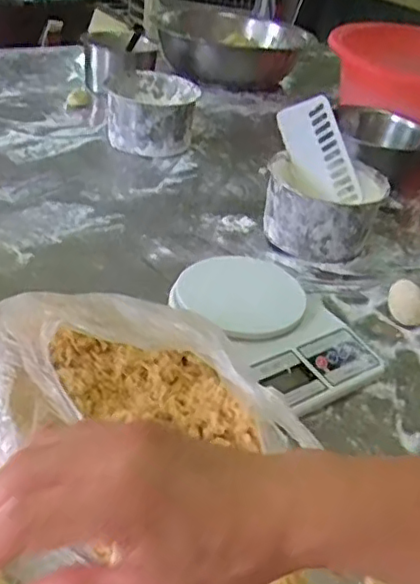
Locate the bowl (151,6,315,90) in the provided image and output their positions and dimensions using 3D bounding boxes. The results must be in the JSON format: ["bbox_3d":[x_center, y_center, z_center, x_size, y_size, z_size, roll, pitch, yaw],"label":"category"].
[{"bbox_3d":[0.050,-0.558,1.423,0.320,0.092,0.323,5,35,-4],"label":"bowl"}]

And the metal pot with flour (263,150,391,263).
[{"bbox_3d":[0.142,-0.104,0.798,0.140,0.092,0.132,5,35,-4],"label":"metal pot with flour"}]

